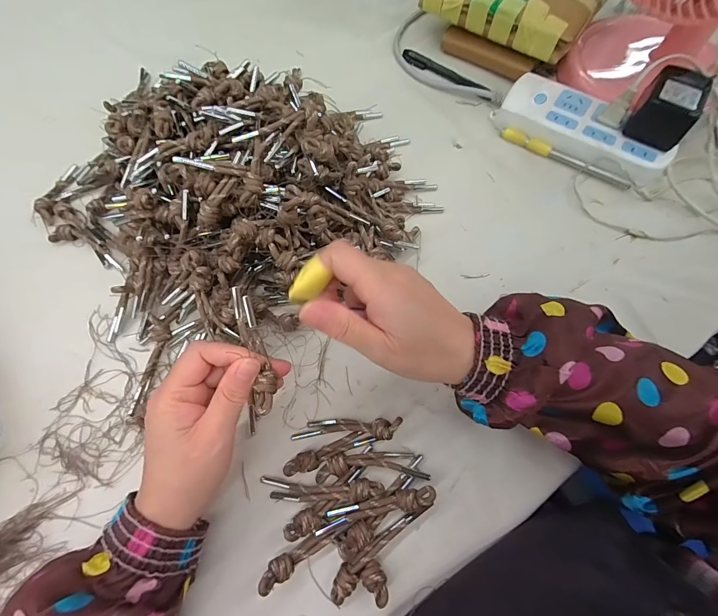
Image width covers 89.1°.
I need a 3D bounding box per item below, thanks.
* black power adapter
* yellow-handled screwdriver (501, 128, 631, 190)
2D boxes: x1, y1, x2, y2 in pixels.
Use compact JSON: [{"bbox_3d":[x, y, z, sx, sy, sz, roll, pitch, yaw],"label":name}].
[{"bbox_3d":[0.318,-0.206,0.375,0.053,0.043,0.066,32,72,13],"label":"black power adapter"},{"bbox_3d":[0.228,-0.168,0.408,0.144,0.013,0.011,35,73,14],"label":"yellow-handled screwdriver"}]

